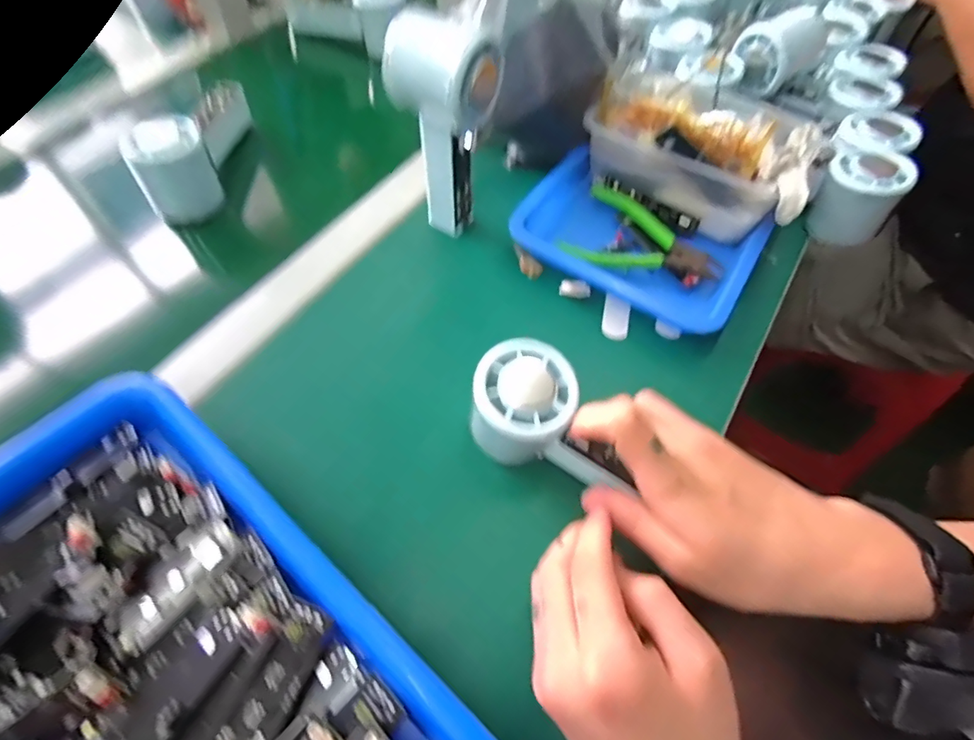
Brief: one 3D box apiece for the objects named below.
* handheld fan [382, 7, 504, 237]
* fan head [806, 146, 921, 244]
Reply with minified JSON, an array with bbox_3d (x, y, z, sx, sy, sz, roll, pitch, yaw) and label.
[{"bbox_3d":[-0.029,-0.162,0.355,0.071,0.146,0.048,13,58,9],"label":"handheld fan"},{"bbox_3d":[0.294,-0.139,0.397,0.054,0.058,0.057,34,63,21],"label":"fan head"}]

